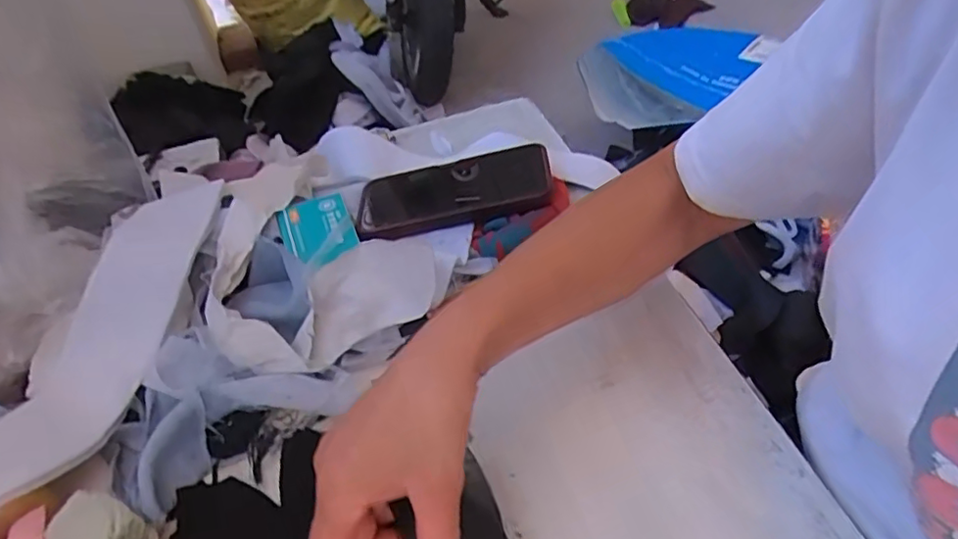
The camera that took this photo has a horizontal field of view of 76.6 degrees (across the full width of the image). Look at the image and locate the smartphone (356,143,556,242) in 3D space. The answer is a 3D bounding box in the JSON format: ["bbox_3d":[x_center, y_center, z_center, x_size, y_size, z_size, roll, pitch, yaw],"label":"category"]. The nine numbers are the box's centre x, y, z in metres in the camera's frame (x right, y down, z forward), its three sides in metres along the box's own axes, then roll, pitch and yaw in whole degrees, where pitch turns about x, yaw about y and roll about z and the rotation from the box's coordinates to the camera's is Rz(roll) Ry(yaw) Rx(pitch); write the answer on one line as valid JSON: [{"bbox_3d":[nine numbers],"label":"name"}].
[{"bbox_3d":[-0.021,-0.069,0.519,0.161,0.016,0.086,-11,43,5],"label":"smartphone"}]

